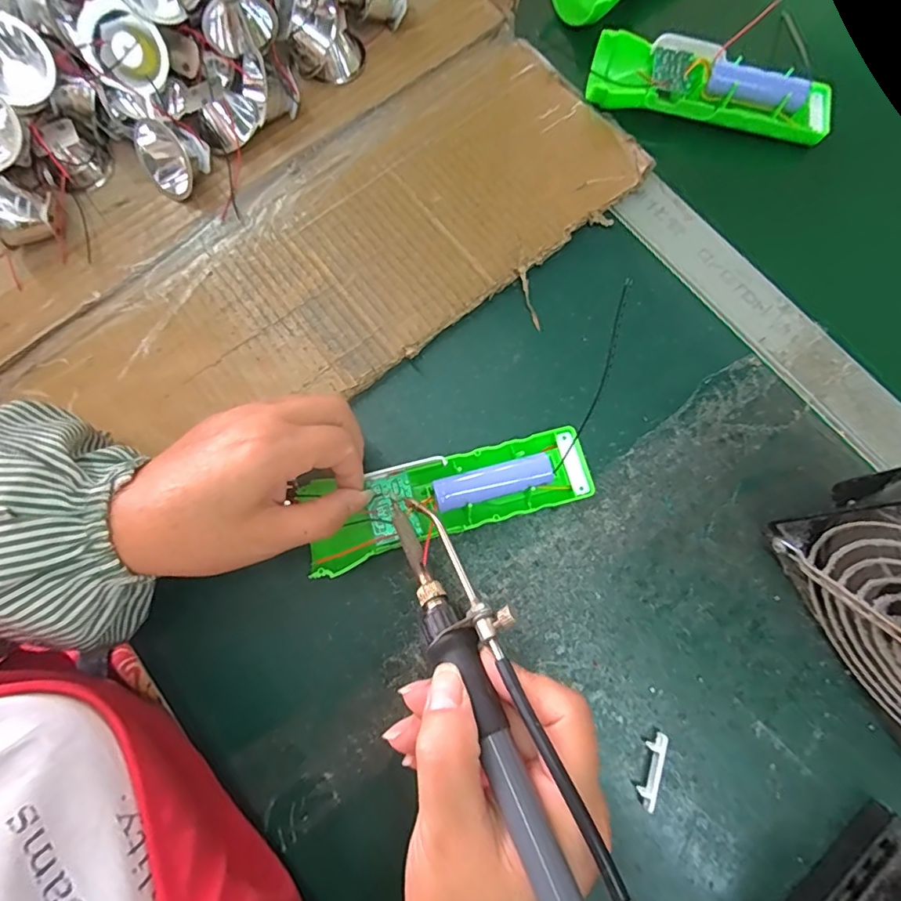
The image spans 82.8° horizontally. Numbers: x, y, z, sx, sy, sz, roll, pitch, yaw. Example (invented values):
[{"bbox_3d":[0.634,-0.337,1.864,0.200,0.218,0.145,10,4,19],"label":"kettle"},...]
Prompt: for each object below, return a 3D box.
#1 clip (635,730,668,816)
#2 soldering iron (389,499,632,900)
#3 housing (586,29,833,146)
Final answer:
[{"bbox_3d":[0.104,0.165,0.264,0.007,0.010,0.036,17,78,4],"label":"clip"},{"bbox_3d":[0.019,0.097,0.190,0.030,0.025,0.199,-25,52,-5],"label":"soldering iron"},{"bbox_3d":[0.178,-0.248,0.343,0.161,0.020,0.049,13,78,3],"label":"housing"}]

